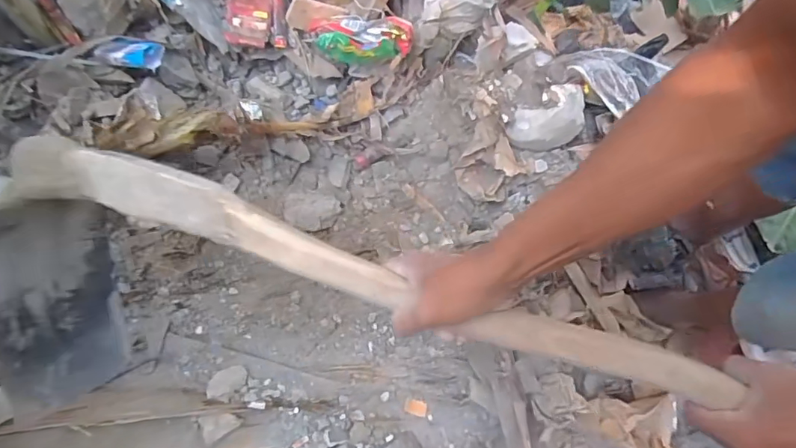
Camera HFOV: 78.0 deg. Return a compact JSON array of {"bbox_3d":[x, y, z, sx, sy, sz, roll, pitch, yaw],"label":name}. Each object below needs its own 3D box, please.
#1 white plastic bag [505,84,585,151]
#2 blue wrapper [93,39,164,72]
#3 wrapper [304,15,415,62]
[{"bbox_3d":[0.266,-0.182,0.888,0.151,0.040,0.094,-25,105,22],"label":"white plastic bag"},{"bbox_3d":[-0.441,-0.283,0.812,0.104,0.025,0.043,12,79,2],"label":"blue wrapper"},{"bbox_3d":[-0.069,-0.331,0.868,0.189,0.065,0.070,13,79,2],"label":"wrapper"}]

